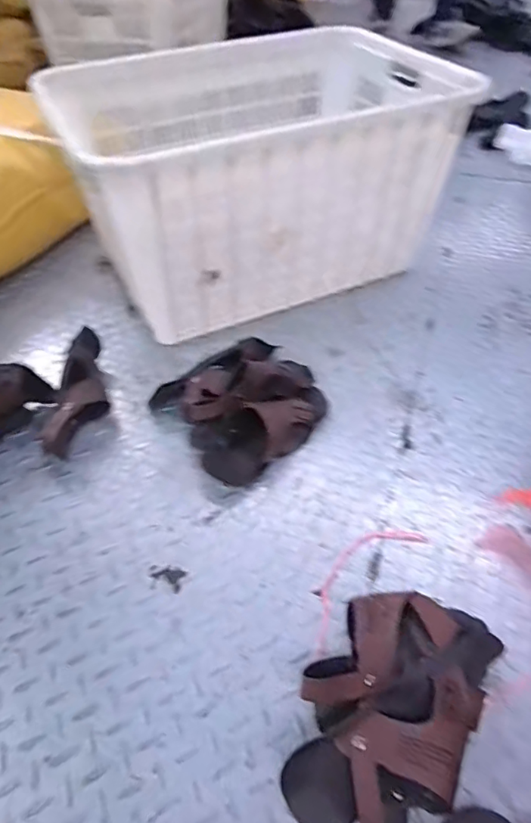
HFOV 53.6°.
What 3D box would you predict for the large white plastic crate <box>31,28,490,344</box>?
[{"bbox_3d":[0.000,-0.488,1.088,0.731,0.364,0.482,-22,50,-18],"label":"large white plastic crate"}]

